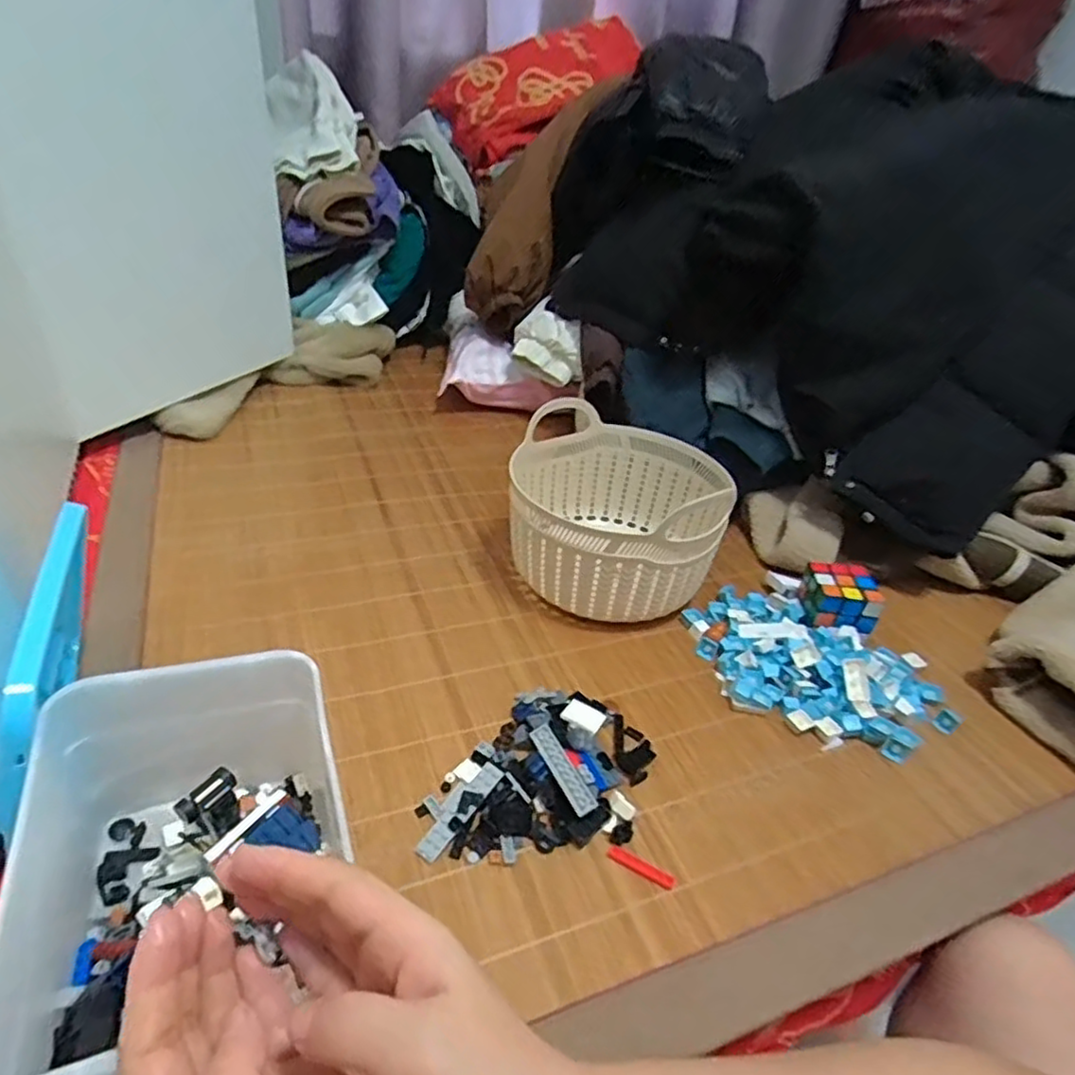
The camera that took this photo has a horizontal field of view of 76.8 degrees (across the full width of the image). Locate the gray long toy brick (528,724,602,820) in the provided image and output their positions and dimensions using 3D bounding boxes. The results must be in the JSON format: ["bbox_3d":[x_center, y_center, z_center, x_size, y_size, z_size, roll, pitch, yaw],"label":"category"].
[{"bbox_3d":[0.018,0.174,0.510,0.016,0.012,0.079,-13,40,-25],"label":"gray long toy brick"}]

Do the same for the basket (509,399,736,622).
[{"bbox_3d":[0.080,-0.021,0.708,0.206,0.129,0.225,10,35,5],"label":"basket"}]

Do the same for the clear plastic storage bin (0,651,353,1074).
[{"bbox_3d":[-0.181,0.185,0.371,0.148,0.123,0.210,-9,38,-21],"label":"clear plastic storage bin"}]

